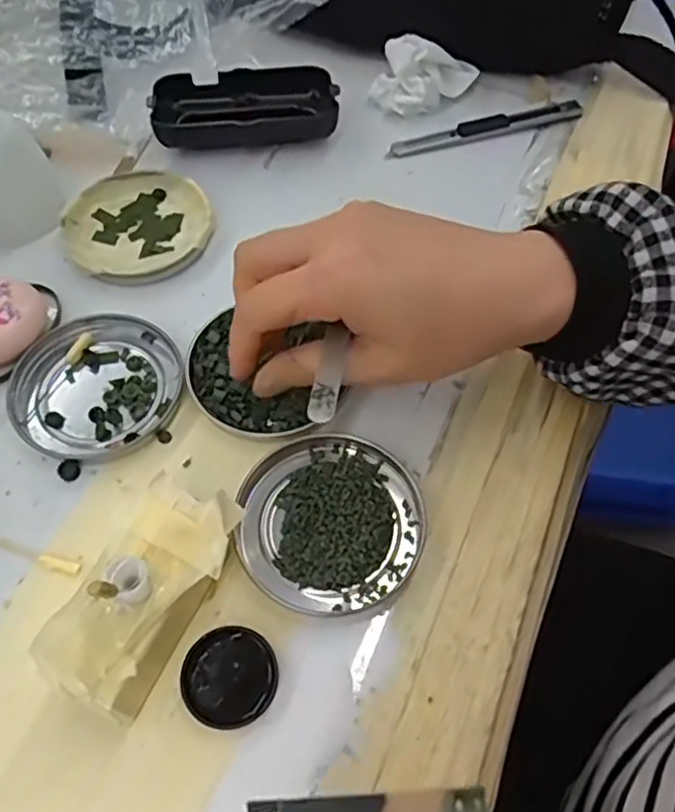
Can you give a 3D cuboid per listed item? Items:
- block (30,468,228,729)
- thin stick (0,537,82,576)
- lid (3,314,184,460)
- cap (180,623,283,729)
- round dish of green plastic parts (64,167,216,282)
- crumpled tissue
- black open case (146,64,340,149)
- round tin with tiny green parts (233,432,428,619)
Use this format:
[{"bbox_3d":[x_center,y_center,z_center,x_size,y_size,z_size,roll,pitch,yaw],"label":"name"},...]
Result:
[{"bbox_3d":[-0.071,0.072,0.254,0.045,0.042,0.085,23,61,14],"label":"block"},{"bbox_3d":[-0.135,0.060,0.282,0.059,0.004,0.005,17,60,7],"label":"thin stick"},{"bbox_3d":[-0.116,-0.010,0.321,0.078,0.008,0.073,0,58,0],"label":"lid"},{"bbox_3d":[-0.041,0.103,0.255,0.036,0.005,0.035,0,58,0],"label":"cap"},{"bbox_3d":[-0.111,-0.101,0.374,0.080,0.012,0.079,0,58,0],"label":"round dish of green plastic parts"},{"bbox_3d":[0.055,-0.210,0.427,0.060,0.030,0.047,16,60,9],"label":"crumpled tissue"},{"bbox_3d":[-0.057,-0.185,0.413,0.109,0.025,0.052,-6,59,-4],"label":"black open case"},{"bbox_3d":[-0.004,0.048,0.287,0.079,0.008,0.076,1,60,-2],"label":"round tin with tiny green parts"}]

